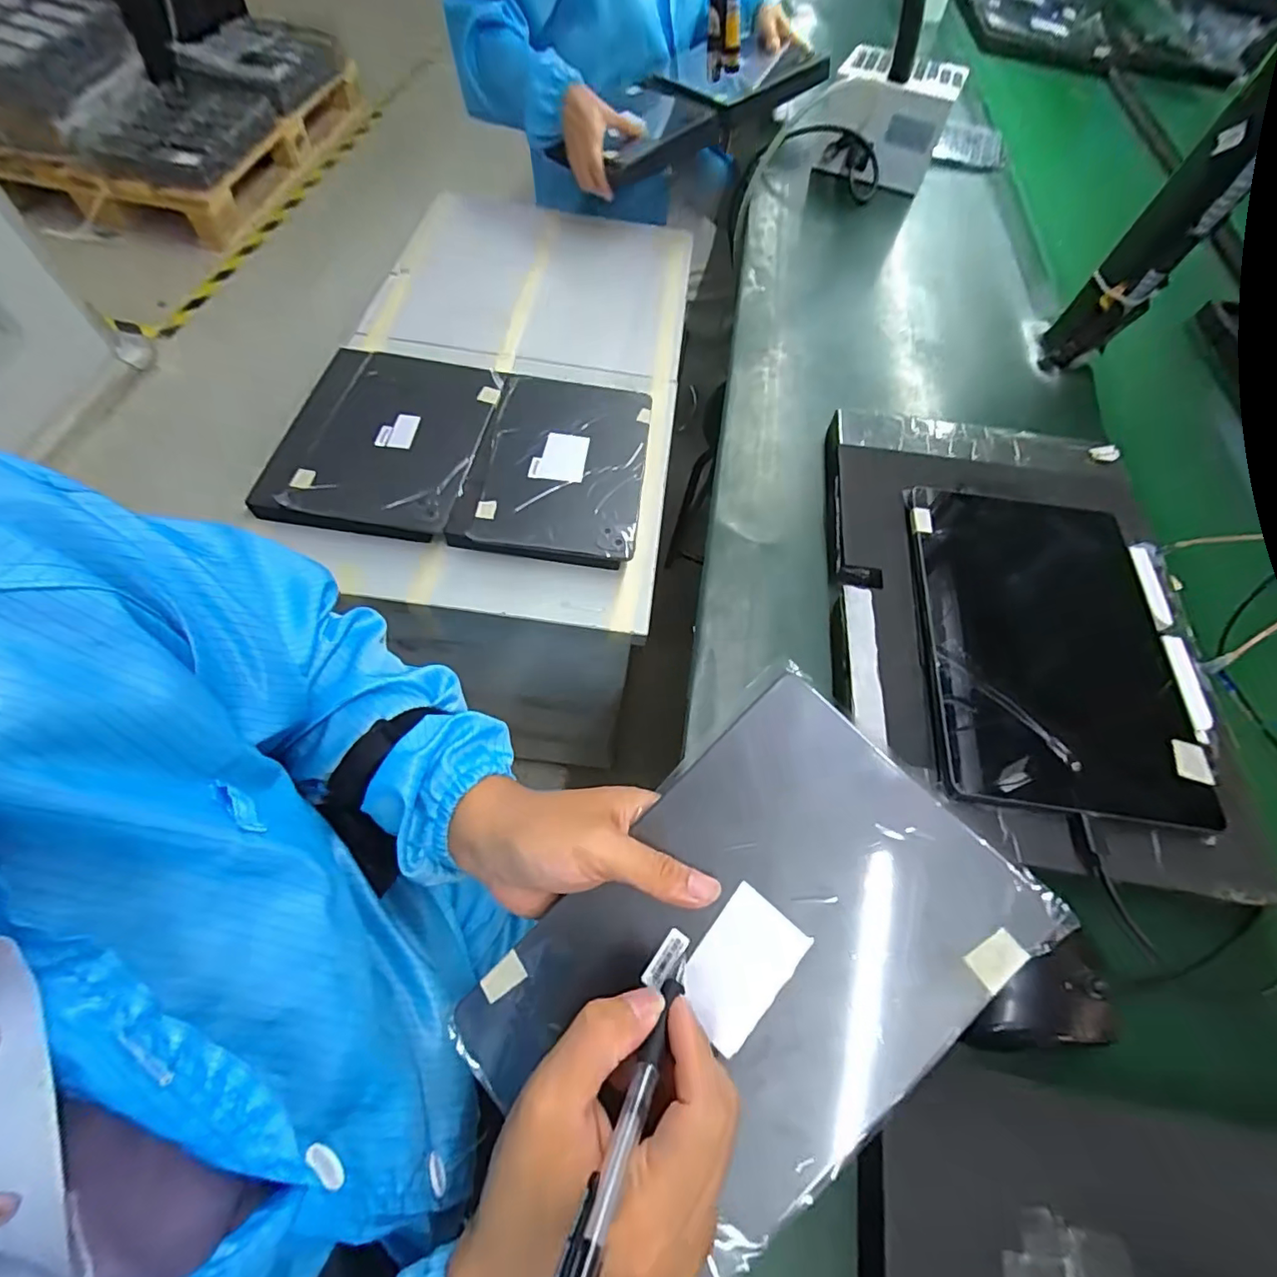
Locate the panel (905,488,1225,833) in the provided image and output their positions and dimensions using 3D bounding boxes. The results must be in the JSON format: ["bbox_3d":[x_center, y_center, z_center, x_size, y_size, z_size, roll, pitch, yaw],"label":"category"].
[{"bbox_3d":[0.291,-0.004,0.396,0.165,0.014,0.254,10,62,-1],"label":"panel"}]

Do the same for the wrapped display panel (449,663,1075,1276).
[{"bbox_3d":[0.050,0.161,0.269,0.252,0.009,0.169,-44,74,-3],"label":"wrapped display panel"}]

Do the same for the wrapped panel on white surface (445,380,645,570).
[{"bbox_3d":[-0.088,-0.206,0.635,0.189,0.041,0.270,7,62,-2],"label":"wrapped panel on white surface"}]

